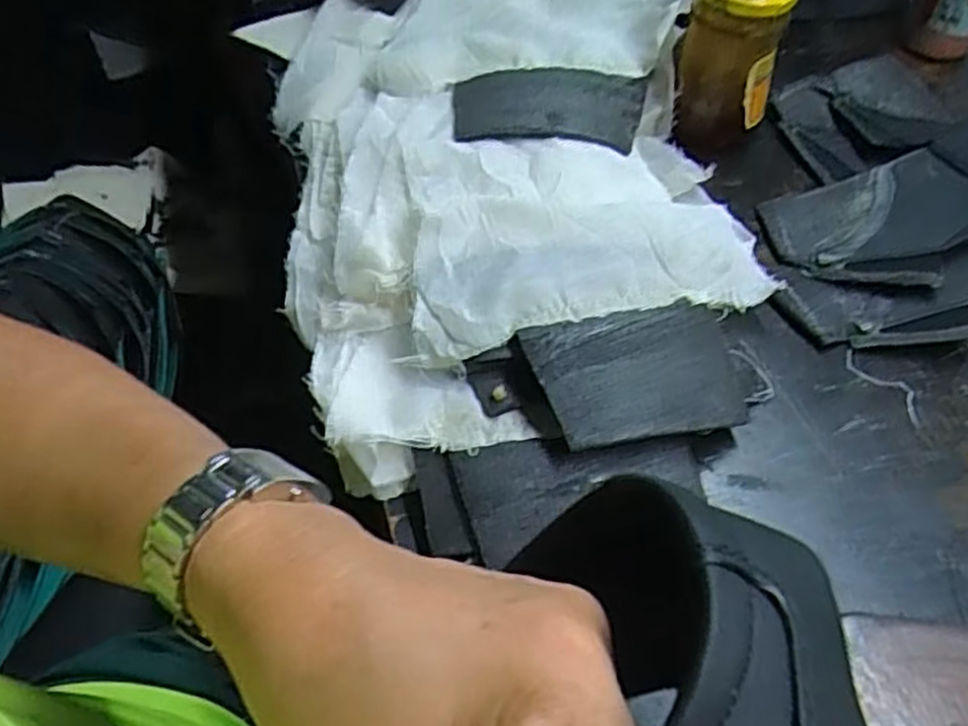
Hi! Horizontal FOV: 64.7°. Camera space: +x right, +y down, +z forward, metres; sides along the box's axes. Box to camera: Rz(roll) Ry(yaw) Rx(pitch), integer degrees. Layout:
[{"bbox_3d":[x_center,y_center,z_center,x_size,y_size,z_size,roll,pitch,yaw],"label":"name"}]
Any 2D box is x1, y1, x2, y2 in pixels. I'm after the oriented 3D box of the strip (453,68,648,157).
[{"bbox_3d":[0.040,-0.152,0.453,0.113,0.019,0.071,4,53,3],"label":"strip"}]

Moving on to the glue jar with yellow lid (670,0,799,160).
[{"bbox_3d":[0.151,-0.186,0.476,0.059,0.108,0.052,16,55,12],"label":"glue jar with yellow lid"}]

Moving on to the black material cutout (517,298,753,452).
[{"bbox_3d":[0.073,0.005,0.349,0.100,0.009,0.061,-9,71,-21],"label":"black material cutout"}]

